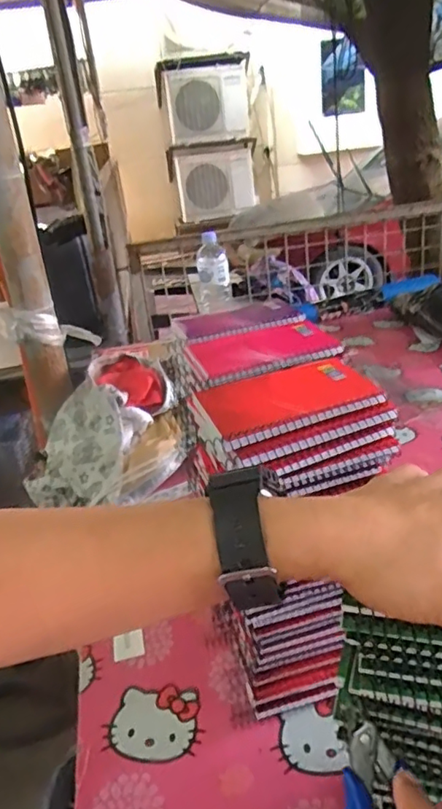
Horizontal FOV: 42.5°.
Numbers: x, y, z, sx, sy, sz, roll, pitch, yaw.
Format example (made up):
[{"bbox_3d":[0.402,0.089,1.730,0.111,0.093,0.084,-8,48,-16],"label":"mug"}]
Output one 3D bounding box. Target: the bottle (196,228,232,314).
[{"bbox_3d":[-0.019,-0.306,1.334,0.075,0.169,0.068,-6,26,0],"label":"bottle"}]

